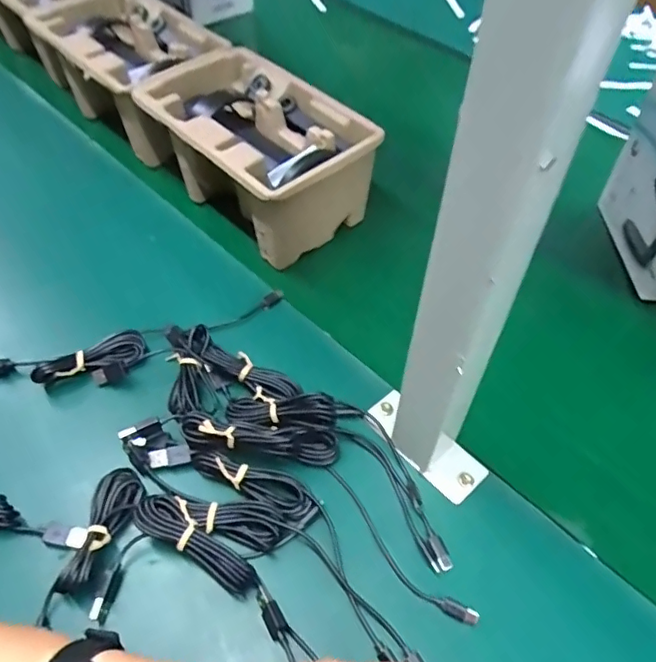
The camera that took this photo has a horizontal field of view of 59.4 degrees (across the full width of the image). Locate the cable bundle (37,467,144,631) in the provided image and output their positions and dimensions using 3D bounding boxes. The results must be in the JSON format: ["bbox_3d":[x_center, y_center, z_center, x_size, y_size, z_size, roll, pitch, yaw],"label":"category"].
[{"bbox_3d":[-0.162,0.144,0.395,0.031,0.019,0.107,13,52,8],"label":"cable bundle"}]

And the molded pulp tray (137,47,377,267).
[{"bbox_3d":[-0.081,-0.189,0.604,0.146,0.106,0.224,-35,61,-26],"label":"molded pulp tray"}]

